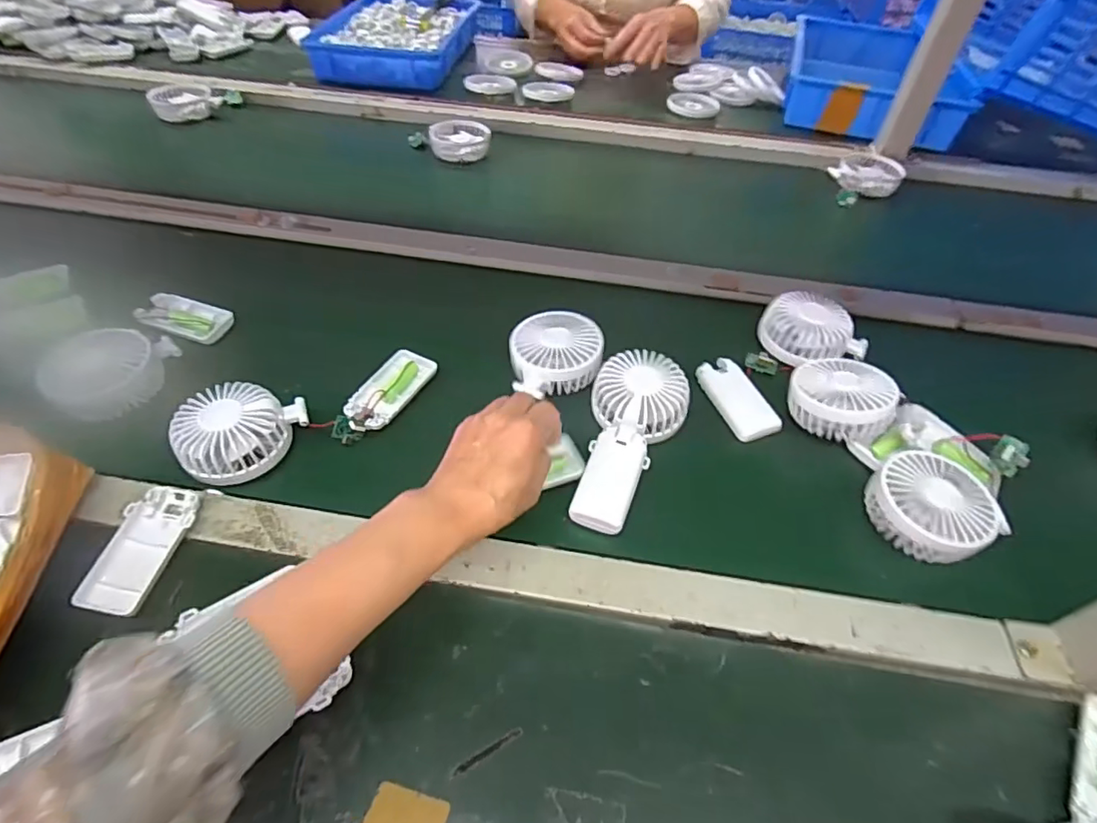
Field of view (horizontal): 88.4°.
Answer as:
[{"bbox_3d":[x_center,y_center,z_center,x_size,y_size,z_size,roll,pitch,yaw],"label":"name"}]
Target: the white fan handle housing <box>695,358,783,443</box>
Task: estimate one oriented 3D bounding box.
[{"bbox_3d":[0.184,-0.014,0.554,0.045,0.012,0.094,-14,51,-15],"label":"white fan handle housing"}]

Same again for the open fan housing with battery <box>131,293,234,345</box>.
[{"bbox_3d":[-0.377,-0.097,0.585,0.089,0.014,0.055,15,50,9],"label":"open fan housing with battery"}]

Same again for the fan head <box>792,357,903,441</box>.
[{"bbox_3d":[0.275,-0.012,0.529,0.088,0.043,0.088,12,52,21],"label":"fan head"}]

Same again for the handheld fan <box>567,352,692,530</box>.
[{"bbox_3d":[0.071,0.021,0.495,0.083,0.032,0.177,15,50,9],"label":"handheld fan"}]

